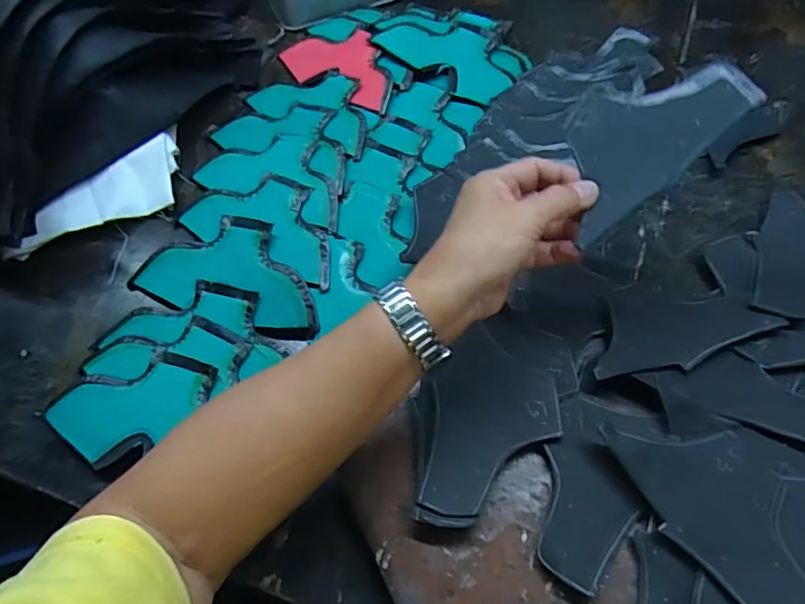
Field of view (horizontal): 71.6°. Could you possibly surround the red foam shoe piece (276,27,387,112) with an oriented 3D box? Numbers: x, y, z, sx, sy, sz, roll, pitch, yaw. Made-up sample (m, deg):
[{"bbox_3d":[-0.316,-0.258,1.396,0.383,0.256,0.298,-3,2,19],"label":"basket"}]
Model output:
[{"bbox_3d":[-0.064,-0.255,0.596,0.162,0.009,0.078,34,80,32],"label":"red foam shoe piece"}]

